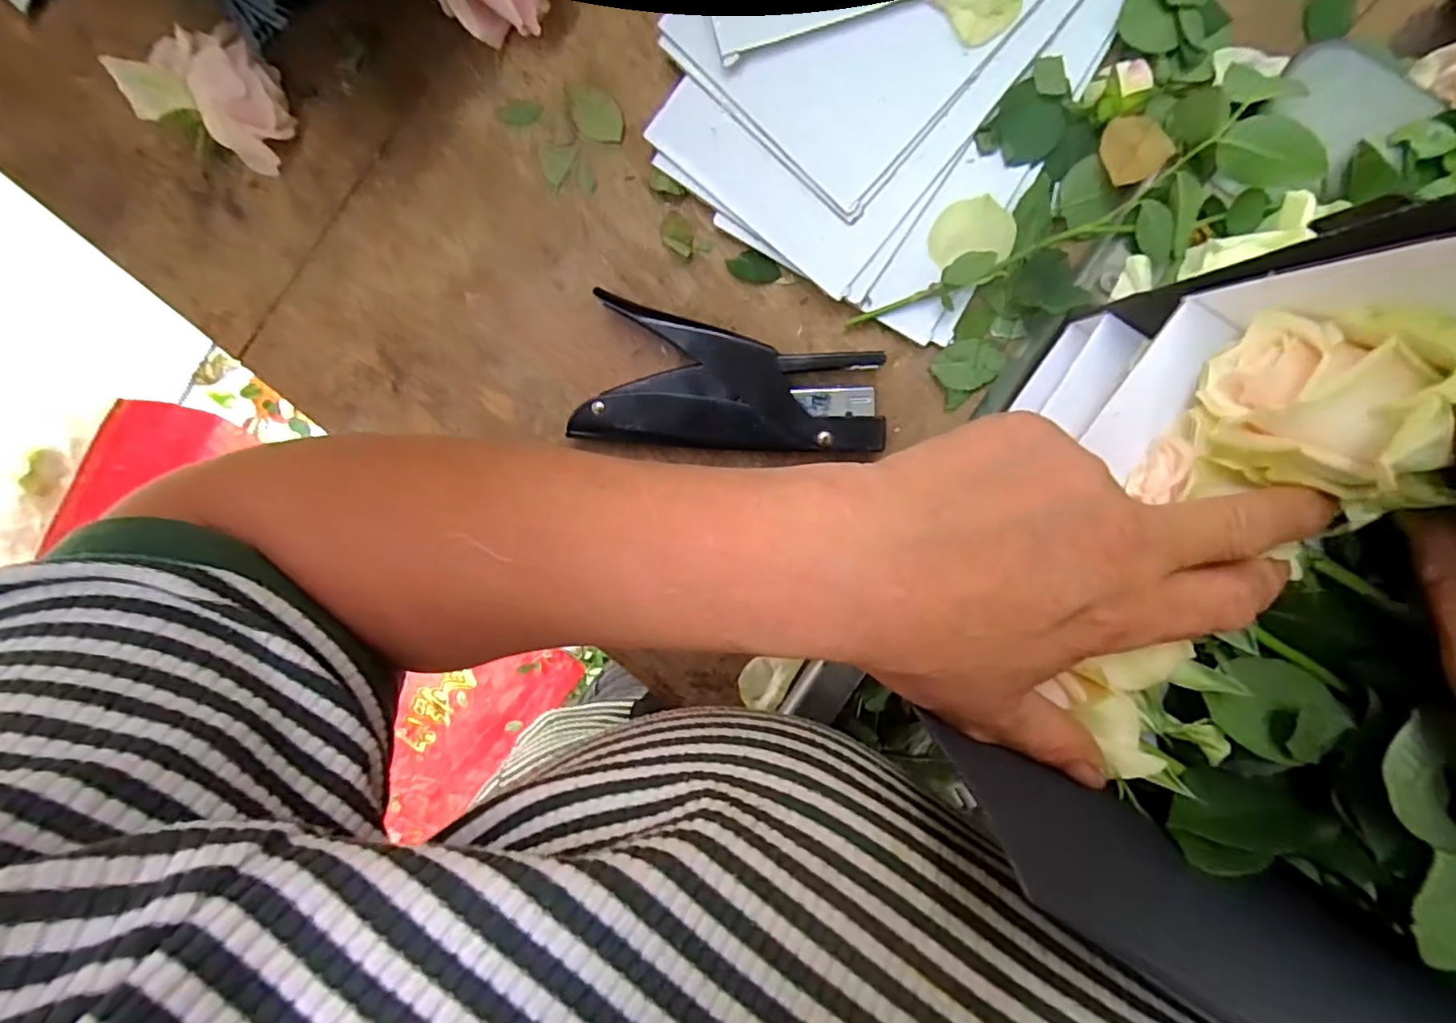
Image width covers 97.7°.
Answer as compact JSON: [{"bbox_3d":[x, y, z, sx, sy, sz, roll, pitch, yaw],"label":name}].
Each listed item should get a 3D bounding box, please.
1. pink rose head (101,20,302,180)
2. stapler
[{"bbox_3d":[-0.236,-0.192,0.291,0.054,0.043,0.051,1,98,4],"label":"pink rose head"},{"bbox_3d":[0.003,-0.056,0.313,0.143,0.021,0.065,13,100,0],"label":"stapler"}]

